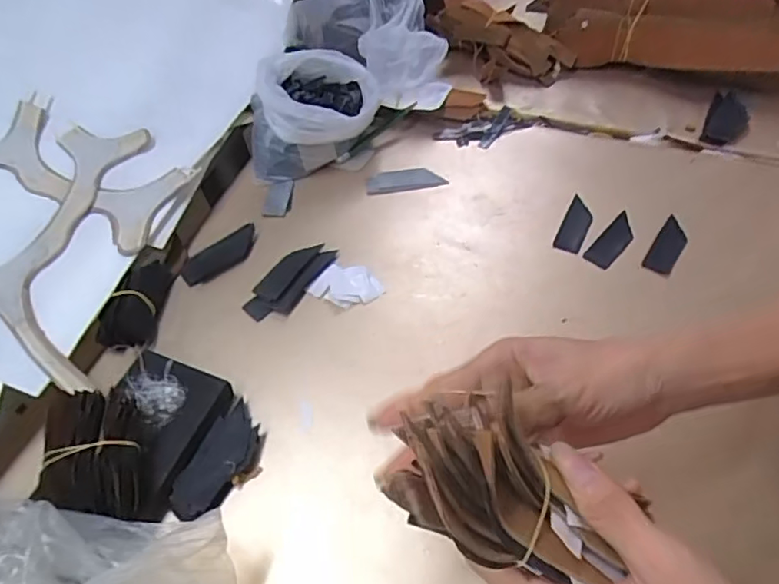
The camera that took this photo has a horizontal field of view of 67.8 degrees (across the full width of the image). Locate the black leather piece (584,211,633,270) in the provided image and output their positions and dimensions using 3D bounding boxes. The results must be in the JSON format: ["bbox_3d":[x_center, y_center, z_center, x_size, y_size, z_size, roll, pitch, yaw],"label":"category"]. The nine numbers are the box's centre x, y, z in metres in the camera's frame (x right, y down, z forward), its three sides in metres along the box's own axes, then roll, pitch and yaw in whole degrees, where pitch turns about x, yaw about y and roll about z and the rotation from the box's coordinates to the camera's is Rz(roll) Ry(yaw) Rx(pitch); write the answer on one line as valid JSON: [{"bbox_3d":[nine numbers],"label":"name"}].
[{"bbox_3d":[0.195,-0.045,0.506,0.024,0.004,0.060,37,71,24],"label":"black leather piece"}]

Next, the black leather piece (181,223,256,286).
[{"bbox_3d":[-0.156,-0.034,0.536,0.077,0.010,0.033,-33,57,-20],"label":"black leather piece"}]

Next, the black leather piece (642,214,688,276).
[{"bbox_3d":[0.240,-0.040,0.500,0.024,0.004,0.062,29,66,20],"label":"black leather piece"}]

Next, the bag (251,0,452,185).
[{"bbox_3d":[-0.056,-0.243,0.630,0.223,0.103,0.203,-17,53,-9],"label":"bag"}]

